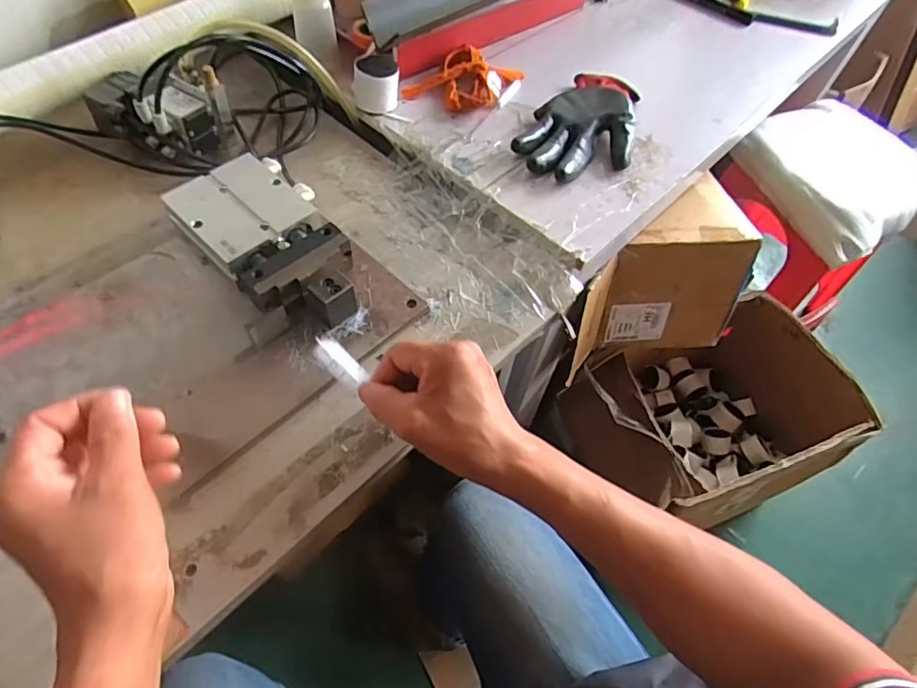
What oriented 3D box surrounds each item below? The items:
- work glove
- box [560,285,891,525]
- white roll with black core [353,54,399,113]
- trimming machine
[{"bbox_3d":[0.149,-0.253,0.613,0.115,0.034,0.203,24,58,10],"label":"work glove"},{"bbox_3d":[0.419,0.130,0.958,0.421,0.256,0.339,-19,61,-16],"label":"box"},{"bbox_3d":[-0.094,-0.300,0.610,0.053,0.049,0.047,-2,57,-6],"label":"white roll with black core"},{"bbox_3d":[-0.170,-0.092,0.489,0.121,0.042,0.204,-32,65,-23],"label":"trimming machine"}]

